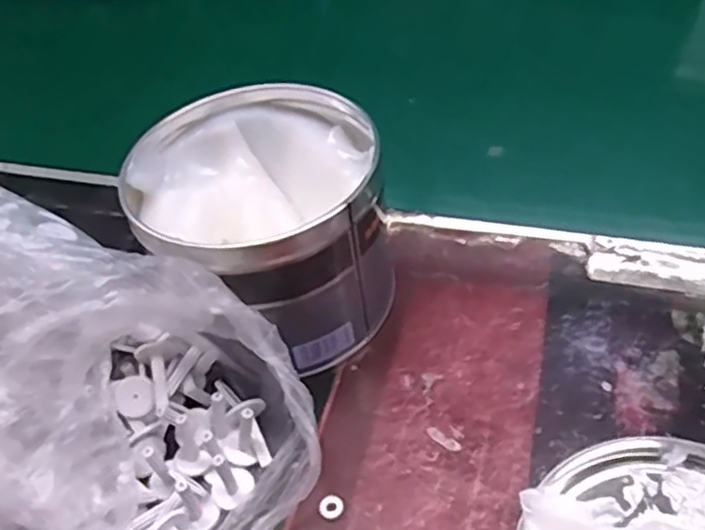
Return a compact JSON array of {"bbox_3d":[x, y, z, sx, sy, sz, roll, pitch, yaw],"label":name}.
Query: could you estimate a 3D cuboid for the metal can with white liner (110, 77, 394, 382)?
[{"bbox_3d":[-0.041,-0.021,0.375,0.114,0.098,0.125,-4,46,4],"label":"metal can with white liner"}]

